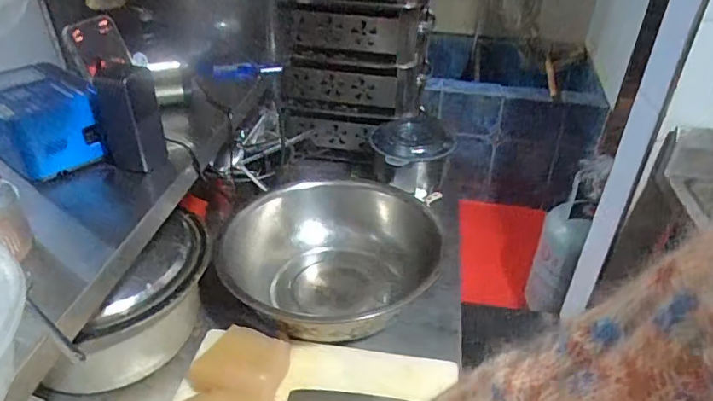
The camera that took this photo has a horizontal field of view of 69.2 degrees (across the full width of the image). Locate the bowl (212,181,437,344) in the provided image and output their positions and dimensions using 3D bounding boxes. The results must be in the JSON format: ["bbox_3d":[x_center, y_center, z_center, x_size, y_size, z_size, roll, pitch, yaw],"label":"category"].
[{"bbox_3d":[-0.056,0.108,0.902,0.328,0.134,0.349,1,35,-1],"label":"bowl"}]

